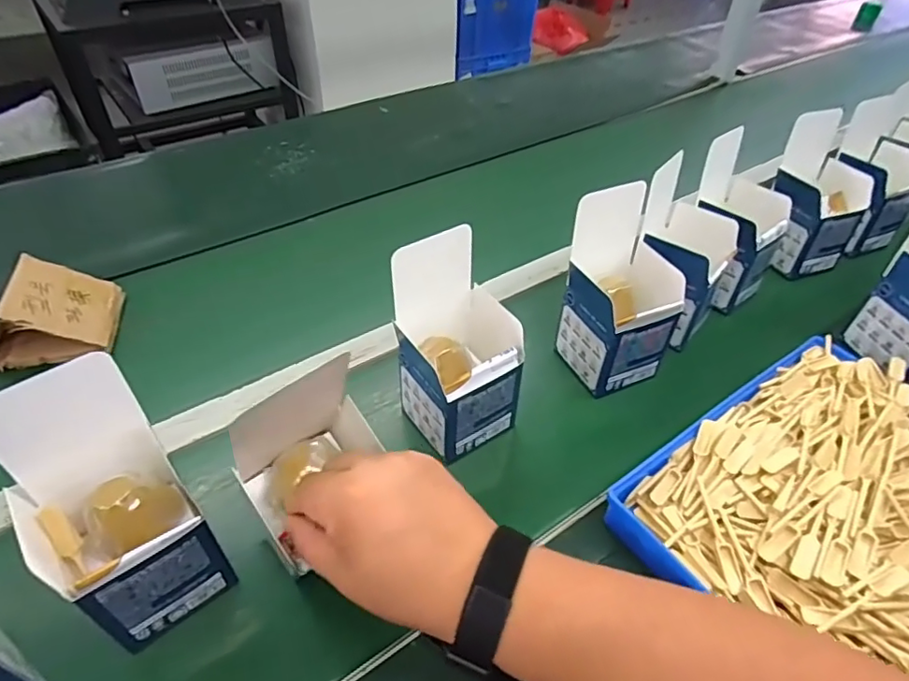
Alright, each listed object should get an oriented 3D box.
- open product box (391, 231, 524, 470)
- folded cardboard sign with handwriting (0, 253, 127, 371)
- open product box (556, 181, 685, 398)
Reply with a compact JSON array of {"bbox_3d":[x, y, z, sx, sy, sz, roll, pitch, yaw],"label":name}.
[{"bbox_3d":[0.004,0.008,0.486,0.096,0.170,0.094,-26,48,-24],"label":"open product box"},{"bbox_3d":[-0.422,-0.035,0.582,0.103,0.068,0.107,-6,43,-5],"label":"folded cardboard sign with handwriting"},{"bbox_3d":[0.164,-0.046,0.544,0.091,0.166,0.098,-18,46,-17],"label":"open product box"}]

